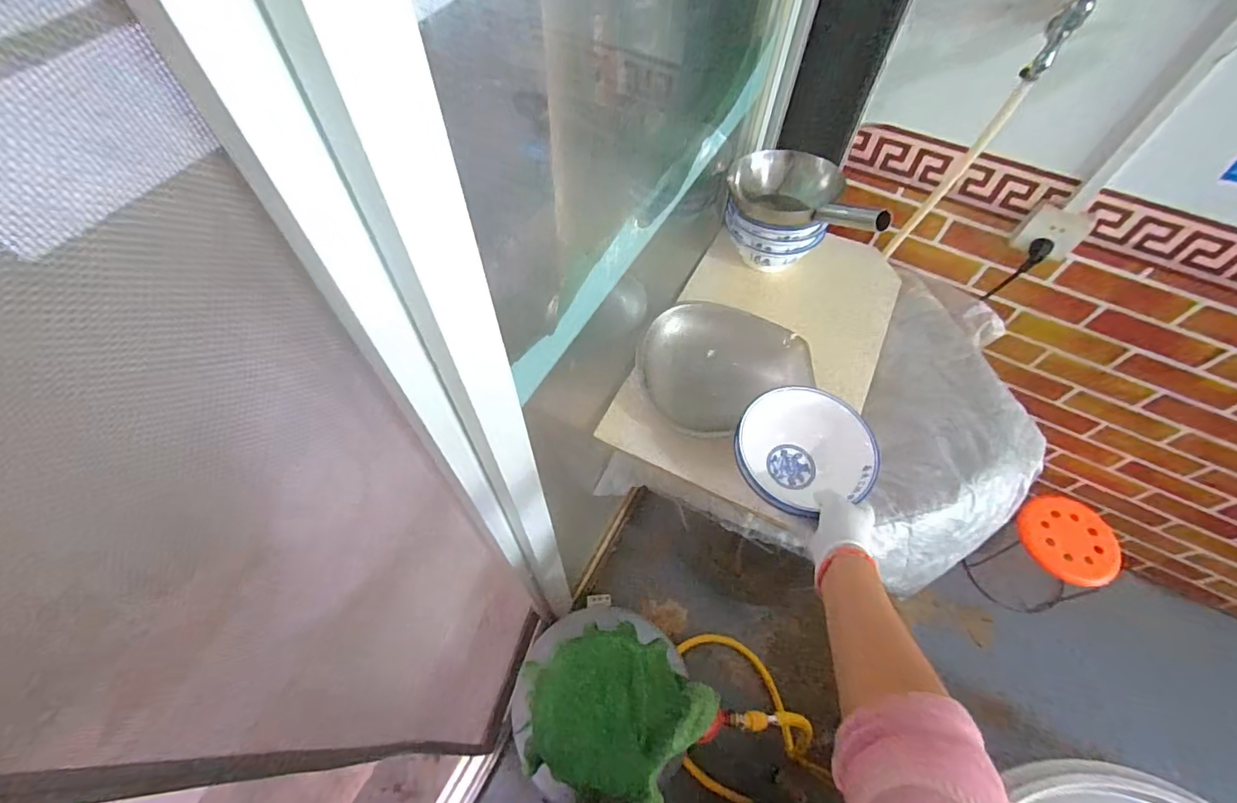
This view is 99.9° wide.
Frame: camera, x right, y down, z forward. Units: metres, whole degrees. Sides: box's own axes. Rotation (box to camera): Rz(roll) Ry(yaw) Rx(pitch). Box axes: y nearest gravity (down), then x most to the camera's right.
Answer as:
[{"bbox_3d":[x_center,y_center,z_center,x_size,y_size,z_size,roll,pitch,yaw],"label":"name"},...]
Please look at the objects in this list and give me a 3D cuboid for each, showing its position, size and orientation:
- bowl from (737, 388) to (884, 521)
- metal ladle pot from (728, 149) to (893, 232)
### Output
[{"bbox_3d":[0.248,0.067,0.722,0.174,0.082,0.180,0,59,-1],"label":"bowl"},{"bbox_3d":[0.328,-0.354,0.904,0.272,0.080,0.139,34,64,18],"label":"metal ladle pot"}]

